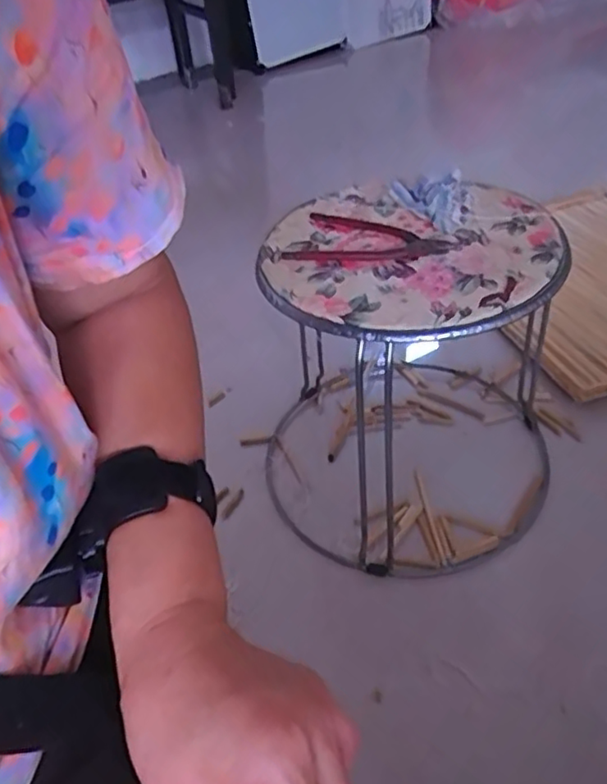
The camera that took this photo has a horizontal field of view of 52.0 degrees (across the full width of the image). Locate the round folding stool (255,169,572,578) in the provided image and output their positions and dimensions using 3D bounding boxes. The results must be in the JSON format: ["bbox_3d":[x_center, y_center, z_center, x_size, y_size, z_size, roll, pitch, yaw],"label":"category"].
[{"bbox_3d":[0.121,-0.023,0.693,0.309,0.346,0.320,-5,41,4],"label":"round folding stool"}]

